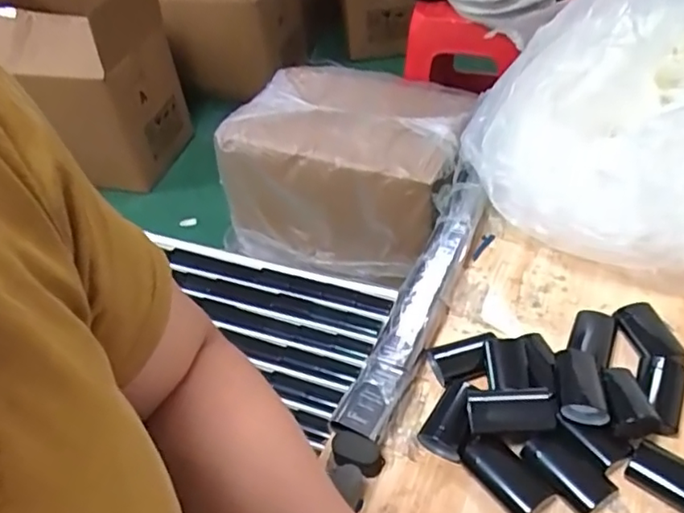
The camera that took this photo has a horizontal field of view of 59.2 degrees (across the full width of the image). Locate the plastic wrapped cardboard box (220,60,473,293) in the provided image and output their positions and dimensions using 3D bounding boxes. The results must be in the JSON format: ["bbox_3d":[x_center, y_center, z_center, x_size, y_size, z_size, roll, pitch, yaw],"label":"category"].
[{"bbox_3d":[0.039,-0.223,1.463,0.537,0.299,0.416,20,49,26],"label":"plastic wrapped cardboard box"}]

